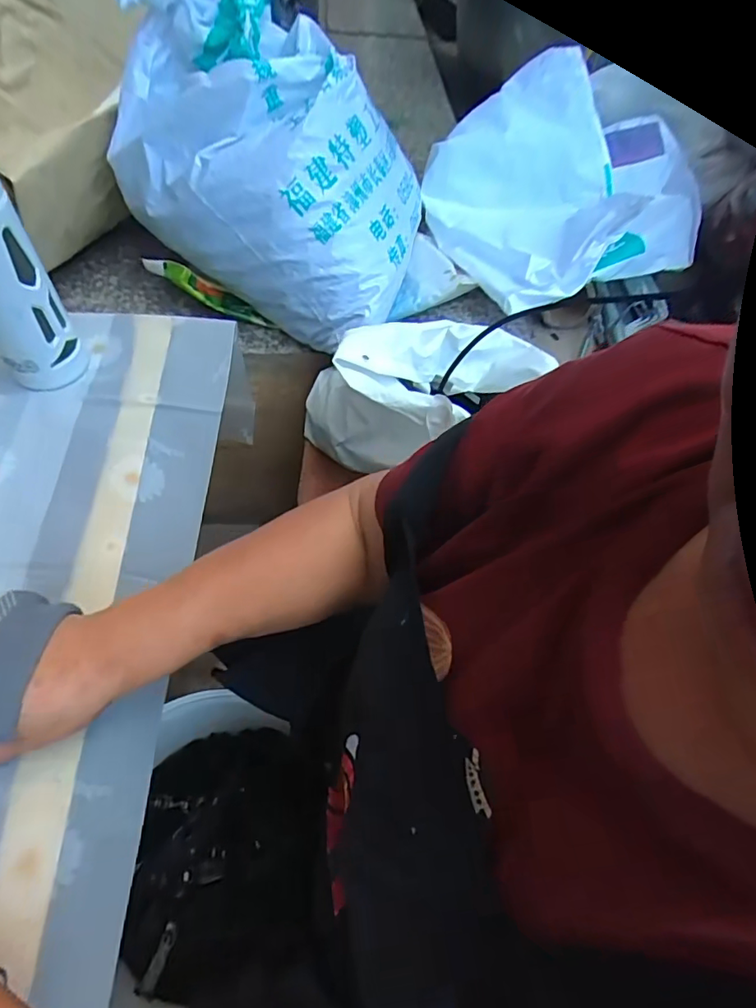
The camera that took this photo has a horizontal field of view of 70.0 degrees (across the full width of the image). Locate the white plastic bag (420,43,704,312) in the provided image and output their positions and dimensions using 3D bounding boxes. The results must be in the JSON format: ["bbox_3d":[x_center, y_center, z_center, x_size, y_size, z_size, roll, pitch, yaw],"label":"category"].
[{"bbox_3d":[0.277,-0.471,0.794,0.349,0.182,0.293,-28,61,-23],"label":"white plastic bag"}]

